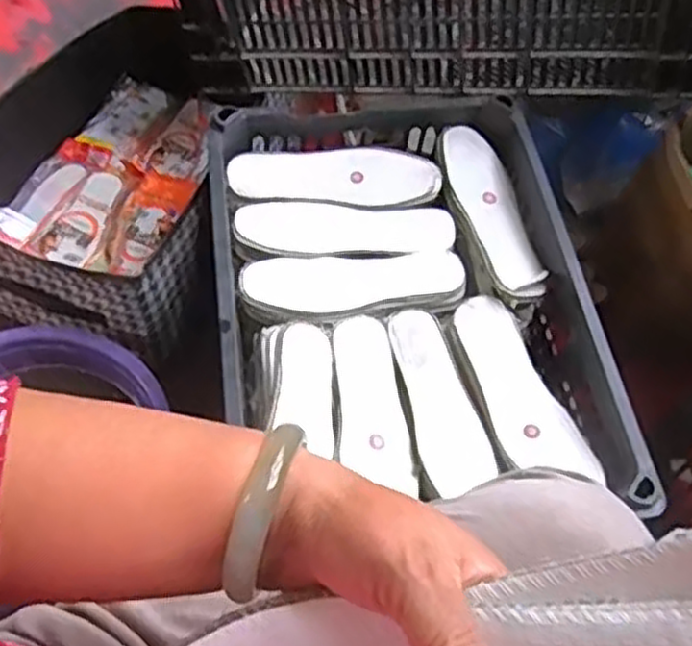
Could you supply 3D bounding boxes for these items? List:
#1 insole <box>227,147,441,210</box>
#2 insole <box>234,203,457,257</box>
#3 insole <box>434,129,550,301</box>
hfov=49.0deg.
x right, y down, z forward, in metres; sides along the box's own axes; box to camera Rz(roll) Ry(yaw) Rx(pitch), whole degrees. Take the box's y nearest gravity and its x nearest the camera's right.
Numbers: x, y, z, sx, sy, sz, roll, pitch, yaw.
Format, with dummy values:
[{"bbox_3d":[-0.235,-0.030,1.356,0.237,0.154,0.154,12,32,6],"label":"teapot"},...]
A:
[{"bbox_3d":[-0.011,-0.162,0.827,0.222,0.023,0.072,-1,58,-3],"label":"insole"},{"bbox_3d":[0.001,-0.104,0.801,0.226,0.024,0.062,-3,58,-4],"label":"insole"},{"bbox_3d":[0.151,-0.121,0.811,0.065,0.015,0.232,-9,59,-8],"label":"insole"}]

